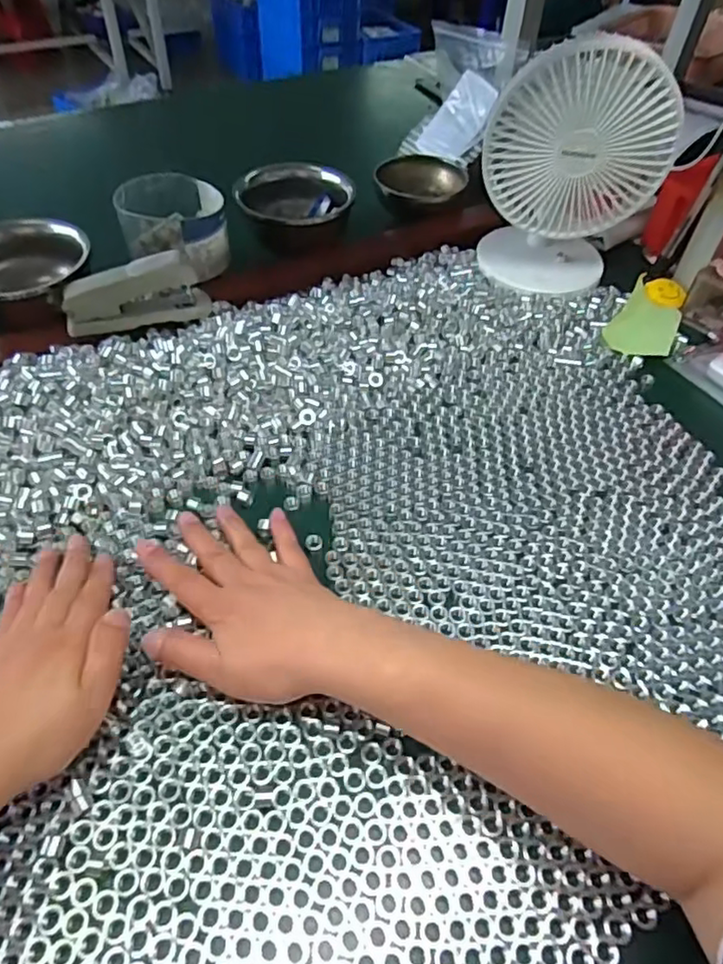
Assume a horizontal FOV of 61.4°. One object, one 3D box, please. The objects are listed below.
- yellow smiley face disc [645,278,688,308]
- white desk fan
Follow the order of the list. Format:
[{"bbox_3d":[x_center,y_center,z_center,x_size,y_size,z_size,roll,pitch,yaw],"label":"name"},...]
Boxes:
[{"bbox_3d":[0.312,-0.193,0.626,0.039,0.012,0.040,18,53,10],"label":"yellow smiley face disc"},{"bbox_3d":[0.199,-0.299,0.580,0.164,0.202,0.094,13,52,7],"label":"white desk fan"}]

